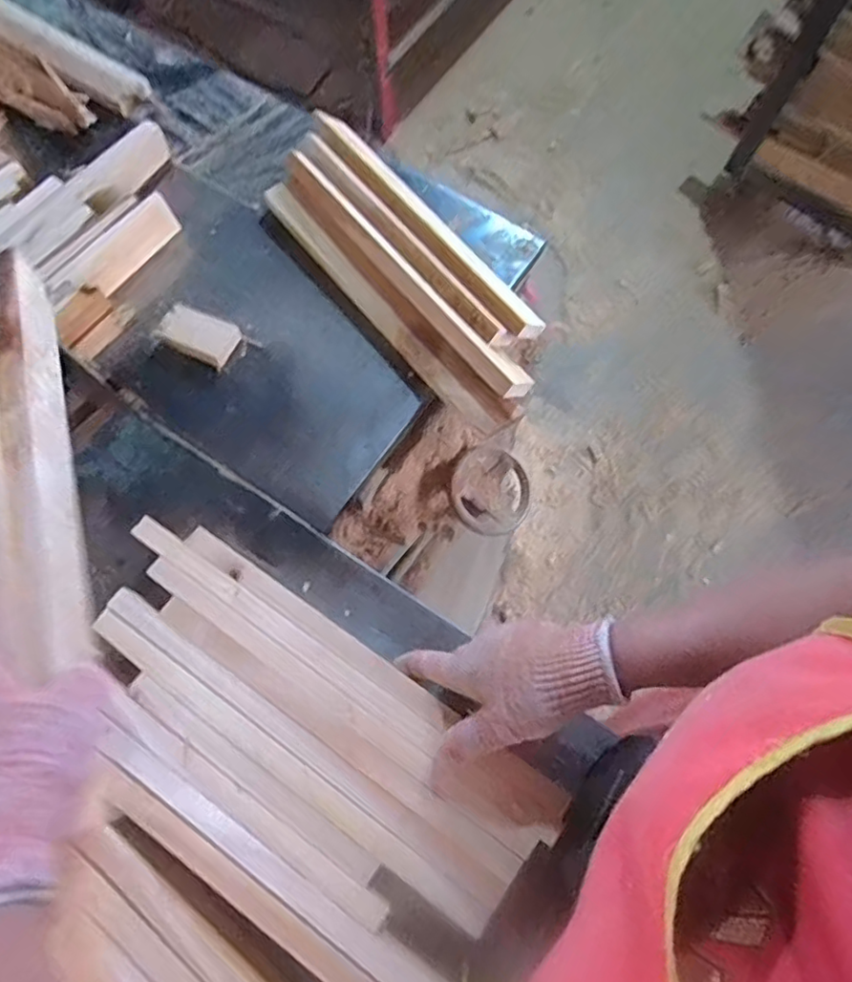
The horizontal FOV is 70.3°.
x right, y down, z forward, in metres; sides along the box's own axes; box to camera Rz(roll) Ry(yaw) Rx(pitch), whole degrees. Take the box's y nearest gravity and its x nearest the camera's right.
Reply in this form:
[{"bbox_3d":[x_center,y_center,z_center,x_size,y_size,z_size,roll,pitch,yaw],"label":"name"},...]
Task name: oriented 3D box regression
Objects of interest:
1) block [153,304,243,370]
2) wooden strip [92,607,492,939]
[{"bbox_3d":[-0.234,-0.160,0.624,0.077,0.018,0.048,20,70,7],"label":"block"},{"bbox_3d":[-0.109,0.199,0.447,0.357,0.010,0.020,34,71,10],"label":"wooden strip"}]

